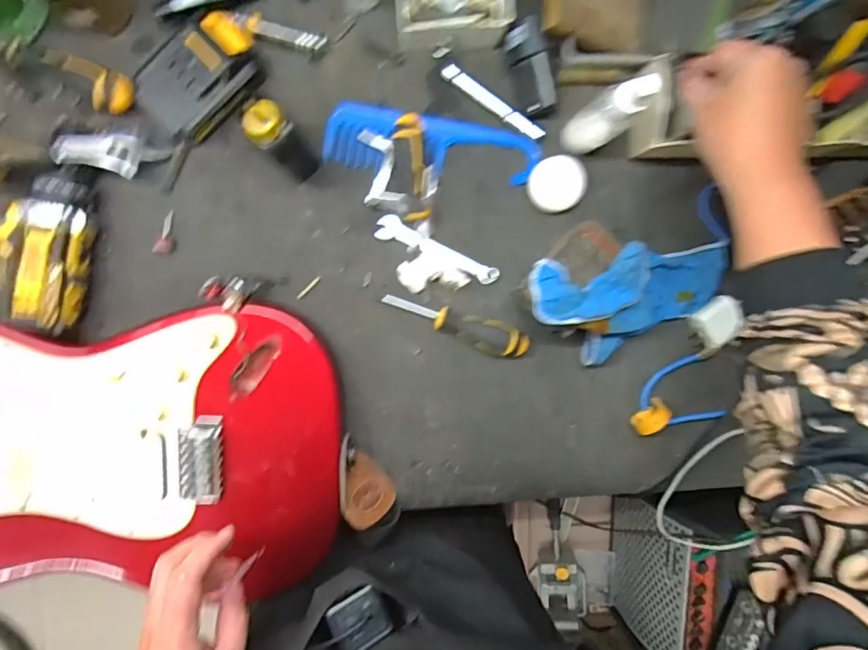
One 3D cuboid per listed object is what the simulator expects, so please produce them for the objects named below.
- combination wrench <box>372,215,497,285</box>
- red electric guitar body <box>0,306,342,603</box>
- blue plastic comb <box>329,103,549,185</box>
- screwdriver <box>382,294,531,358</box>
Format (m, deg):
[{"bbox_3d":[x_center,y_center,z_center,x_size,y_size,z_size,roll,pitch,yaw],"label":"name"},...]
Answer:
[{"bbox_3d":[0.006,-0.079,0.509,0.136,0.009,0.026,22,92,-7],"label":"combination wrench"},{"bbox_3d":[-0.309,0.120,0.480,0.355,0.047,0.284,4,95,-7],"label":"red electric guitar body"},{"bbox_3d":[-0.001,-0.188,0.503,0.217,0.024,0.063,5,94,-6],"label":"blue plastic comb"},{"bbox_3d":[0.025,-0.004,0.508,0.154,0.031,0.034,25,92,-7],"label":"screwdriver"}]

